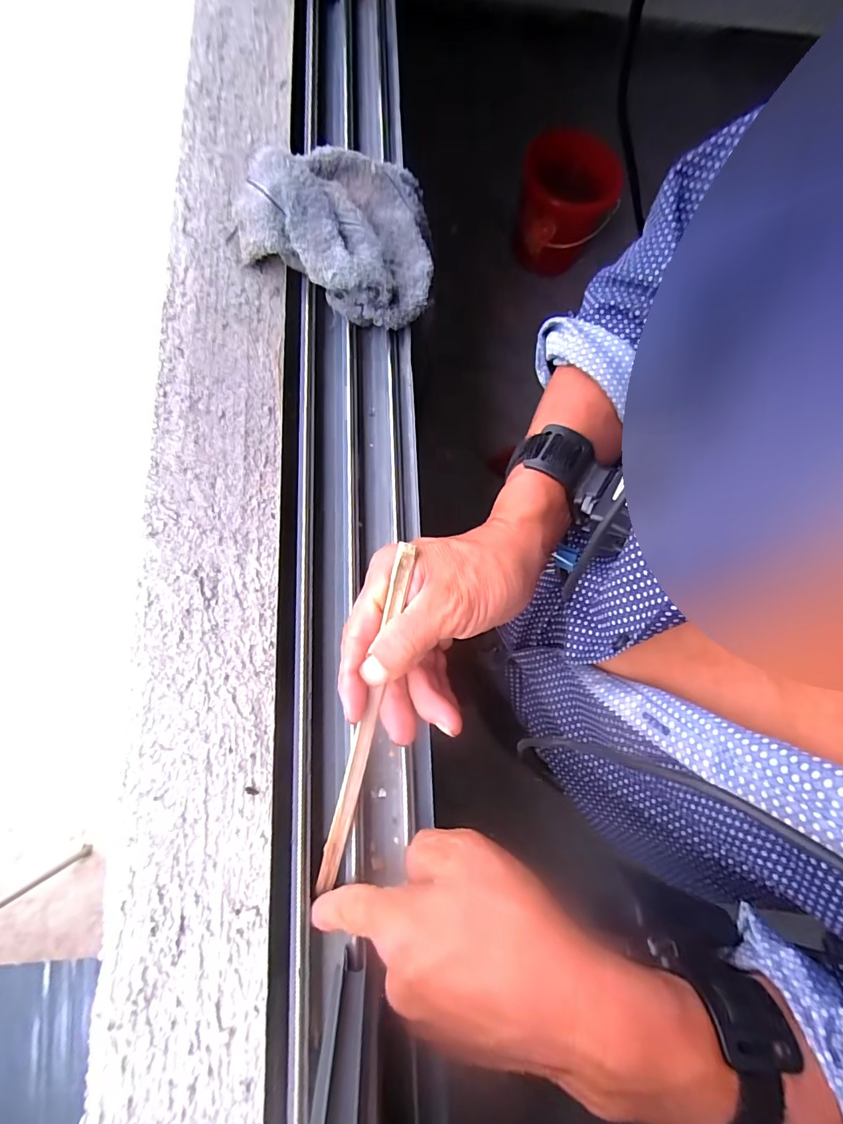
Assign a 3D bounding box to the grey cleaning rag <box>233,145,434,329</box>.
[{"bbox_3d":[-0.070,-0.257,0.361,0.157,0.064,0.156,-2,77,-5],"label":"grey cleaning rag"}]

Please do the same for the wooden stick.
[{"bbox_3d":[-0.033,0.094,0.259,0.011,0.013,0.215,14,99,4],"label":"wooden stick"}]

